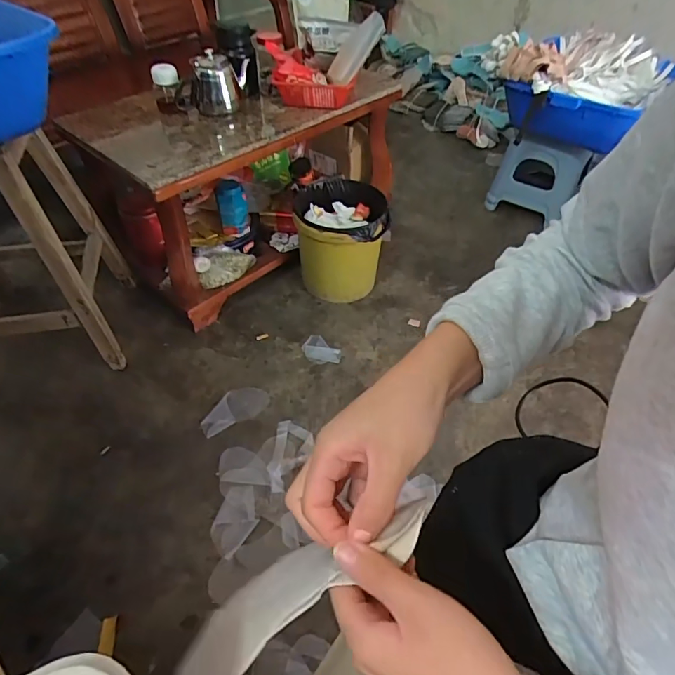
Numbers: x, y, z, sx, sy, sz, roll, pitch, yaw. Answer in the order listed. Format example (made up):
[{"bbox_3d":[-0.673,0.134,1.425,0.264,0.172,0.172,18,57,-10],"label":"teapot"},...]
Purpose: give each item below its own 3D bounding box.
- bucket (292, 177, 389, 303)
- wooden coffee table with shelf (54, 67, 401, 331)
[{"bbox_3d":[0.008,-0.273,1.390,0.258,0.273,0.273,1,47,-1],"label":"bucket"},{"bbox_3d":[-0.232,-0.534,1.474,0.926,0.426,0.443,-32,56,-28],"label":"wooden coffee table with shelf"}]

